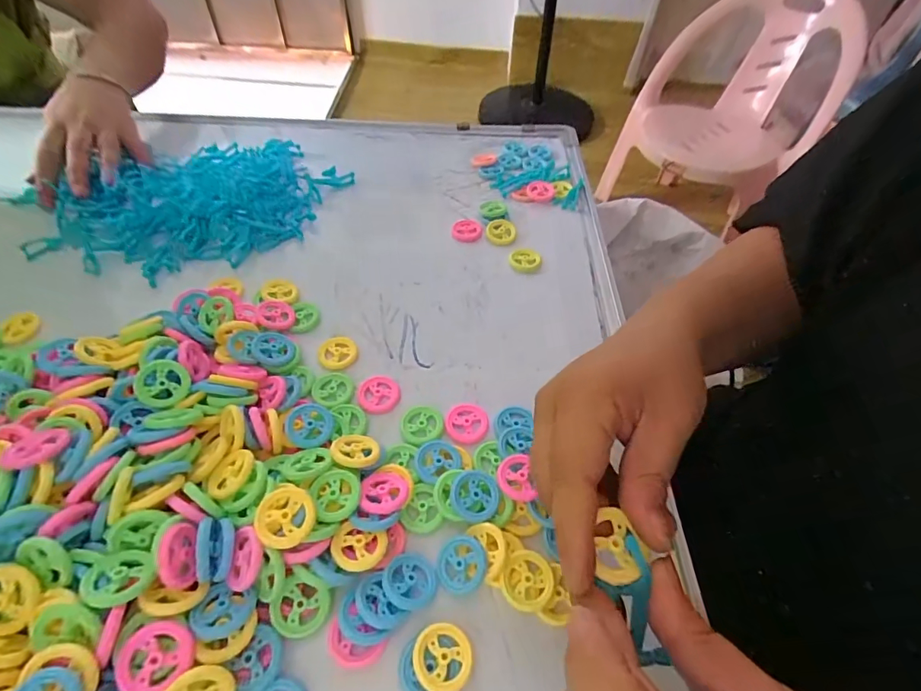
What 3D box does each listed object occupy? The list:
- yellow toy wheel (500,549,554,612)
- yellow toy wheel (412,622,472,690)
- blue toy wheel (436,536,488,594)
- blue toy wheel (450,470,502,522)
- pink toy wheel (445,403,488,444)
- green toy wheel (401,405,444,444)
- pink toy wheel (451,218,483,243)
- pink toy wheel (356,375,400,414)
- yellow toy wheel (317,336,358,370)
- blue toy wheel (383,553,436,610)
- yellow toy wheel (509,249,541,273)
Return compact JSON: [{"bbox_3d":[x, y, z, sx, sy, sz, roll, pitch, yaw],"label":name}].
[{"bbox_3d":[0.036,0.129,0.250,0.028,0.008,0.030,1,51,-1],"label":"yellow toy wheel"},{"bbox_3d":[-0.009,0.155,0.226,0.028,0.007,0.030,1,51,-1],"label":"yellow toy wheel"},{"bbox_3d":[0.001,0.121,0.254,0.027,0.004,0.029,1,51,-1],"label":"blue toy wheel"},{"bbox_3d":[0.009,0.089,0.273,0.030,0.009,0.030,1,51,-1],"label":"blue toy wheel"},{"bbox_3d":[0.004,0.054,0.316,0.029,0.005,0.031,1,51,-1],"label":"pink toy wheel"},{"bbox_3d":[-0.027,0.053,0.314,0.029,0.004,0.030,1,51,-1],"label":"green toy wheel"},{"bbox_3d":[0.006,-0.112,0.450,0.029,0.014,0.026,-2,51,-4],"label":"pink toy wheel"},{"bbox_3d":[-0.059,0.034,0.330,0.030,0.004,0.030,1,51,-1],"label":"pink toy wheel"},{"bbox_3d":[-0.095,0.005,0.352,0.029,0.004,0.028,1,51,-1],"label":"yellow toy wheel"},{"bbox_3d":[-0.027,0.126,0.246,0.027,0.008,0.029,1,51,-1],"label":"blue toy wheel"},{"bbox_3d":[0.060,-0.079,0.423,0.029,0.004,0.028,1,51,-1],"label":"yellow toy wheel"}]

